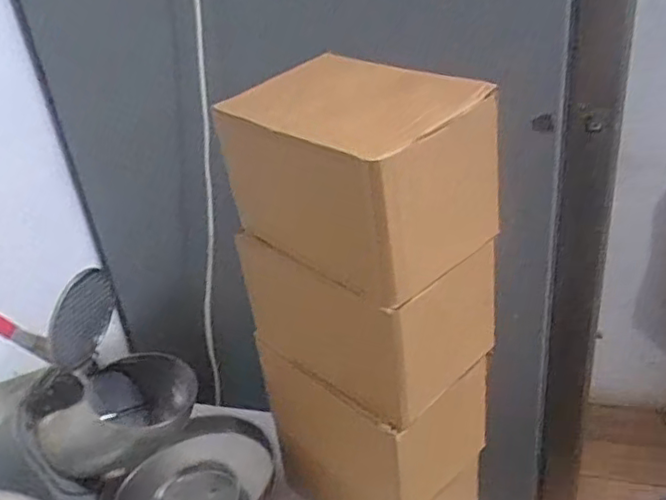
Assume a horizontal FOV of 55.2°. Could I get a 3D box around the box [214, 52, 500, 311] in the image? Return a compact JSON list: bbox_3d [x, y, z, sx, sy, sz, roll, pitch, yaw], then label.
[{"bbox_3d":[0.022,-0.066,0.523,0.125,0.134,0.213,-28,36,-32],"label":"box"}]

